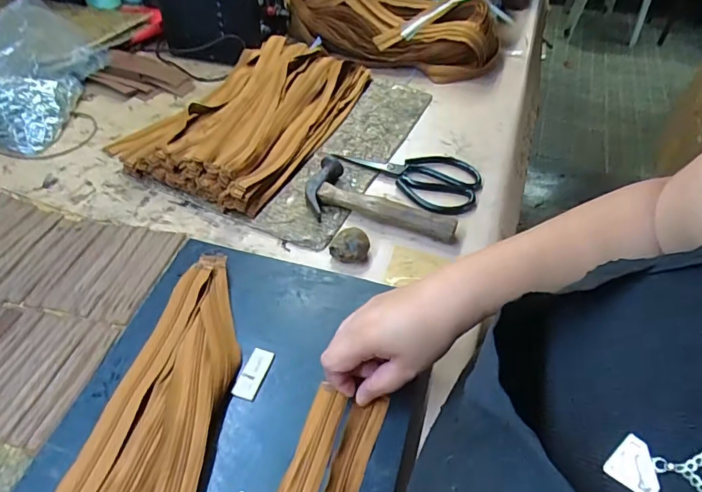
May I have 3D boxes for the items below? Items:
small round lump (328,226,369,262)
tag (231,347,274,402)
[{"bbox_3d":[-0.001,0.001,0.547,0.045,0.030,0.037,7,49,5],"label":"small round lump"},{"bbox_3d":[-0.091,0.118,0.427,0.023,0.004,0.048,15,50,13],"label":"tag"}]

